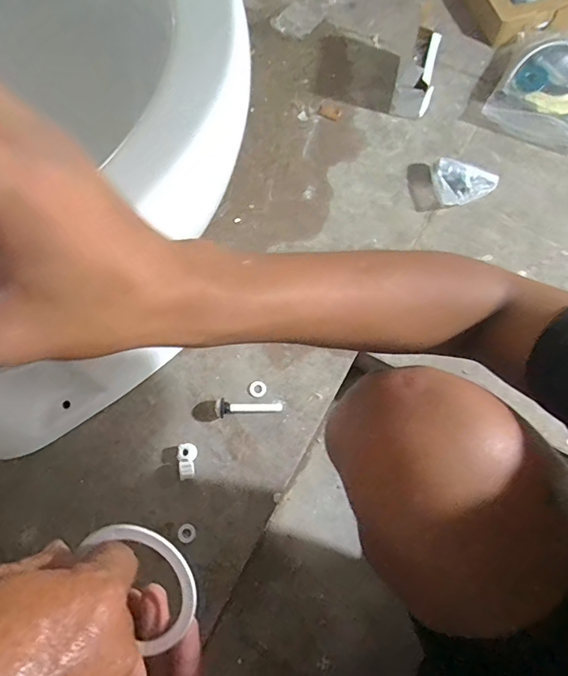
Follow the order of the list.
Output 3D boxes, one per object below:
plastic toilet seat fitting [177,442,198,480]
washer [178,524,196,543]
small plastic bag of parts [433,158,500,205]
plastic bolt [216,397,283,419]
[{"bbox_3d":[-0.120,0.153,0.557,0.021,0.013,0.043,-1,73,1],"label":"plastic toilet seat fitting"},{"bbox_3d":[-0.116,0.234,0.537,0.021,0.004,0.021,0,73,1],"label":"washer"},{"bbox_3d":[0.264,-0.231,0.650,0.086,0.032,0.065,-16,73,-3],"label":"small plastic bag of parts"},{"bbox_3d":[-0.044,0.090,0.571,0.083,0.018,0.022,2,73,2],"label":"plastic bolt"}]

